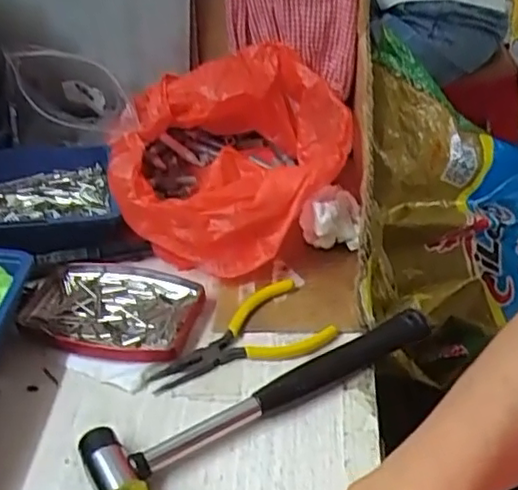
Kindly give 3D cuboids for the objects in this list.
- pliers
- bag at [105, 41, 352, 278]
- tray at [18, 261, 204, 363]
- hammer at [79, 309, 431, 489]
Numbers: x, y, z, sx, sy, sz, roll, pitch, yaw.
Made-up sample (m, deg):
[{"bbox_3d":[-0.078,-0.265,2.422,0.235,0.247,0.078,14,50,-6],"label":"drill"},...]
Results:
[{"bbox_3d":[-0.016,0.060,0.440,0.124,0.011,0.062,-15,39,-14],"label":"pliers"},{"bbox_3d":[-0.024,-0.074,0.535,0.191,0.108,0.203,-8,37,-6],"label":"bag"},{"bbox_3d":[-0.110,0.044,0.470,0.133,0.014,0.092,8,39,15],"label":"tray"},{"bbox_3d":[0.007,0.090,0.393,0.226,0.023,0.058,-25,42,-25],"label":"hammer"}]

